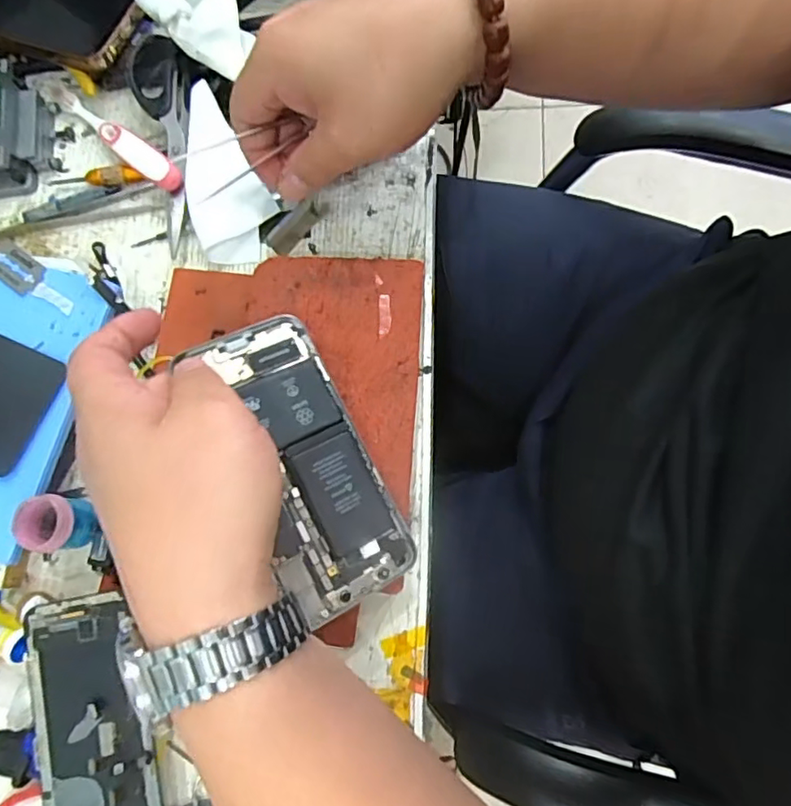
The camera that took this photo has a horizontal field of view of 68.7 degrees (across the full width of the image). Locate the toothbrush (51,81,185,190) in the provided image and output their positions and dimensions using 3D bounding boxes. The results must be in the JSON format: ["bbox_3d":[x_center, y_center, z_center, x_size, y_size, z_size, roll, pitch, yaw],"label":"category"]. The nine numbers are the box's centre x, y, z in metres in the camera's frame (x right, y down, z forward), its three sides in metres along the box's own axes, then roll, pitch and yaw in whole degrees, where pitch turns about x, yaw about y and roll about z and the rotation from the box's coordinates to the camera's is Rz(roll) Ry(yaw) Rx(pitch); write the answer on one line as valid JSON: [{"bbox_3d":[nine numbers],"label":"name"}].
[{"bbox_3d":[-0.186,-0.176,0.383,0.131,0.012,0.016,39,80,21],"label":"toothbrush"}]

